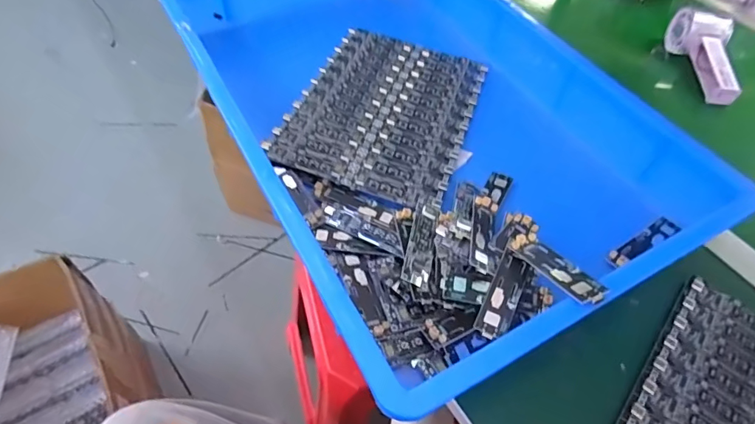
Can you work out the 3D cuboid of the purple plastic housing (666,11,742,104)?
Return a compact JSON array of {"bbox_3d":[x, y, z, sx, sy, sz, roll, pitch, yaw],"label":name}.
[{"bbox_3d":[0.435,-0.213,0.610,0.063,0.060,0.138,10,54,4],"label":"purple plastic housing"}]

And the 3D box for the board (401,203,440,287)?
[{"bbox_3d":[0.038,0.026,0.394,0.023,0.005,0.084,22,49,-5],"label":"board"}]

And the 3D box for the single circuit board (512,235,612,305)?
[{"bbox_3d":[0.133,0.041,0.348,0.025,0.006,0.088,-17,28,-15],"label":"single circuit board"}]

